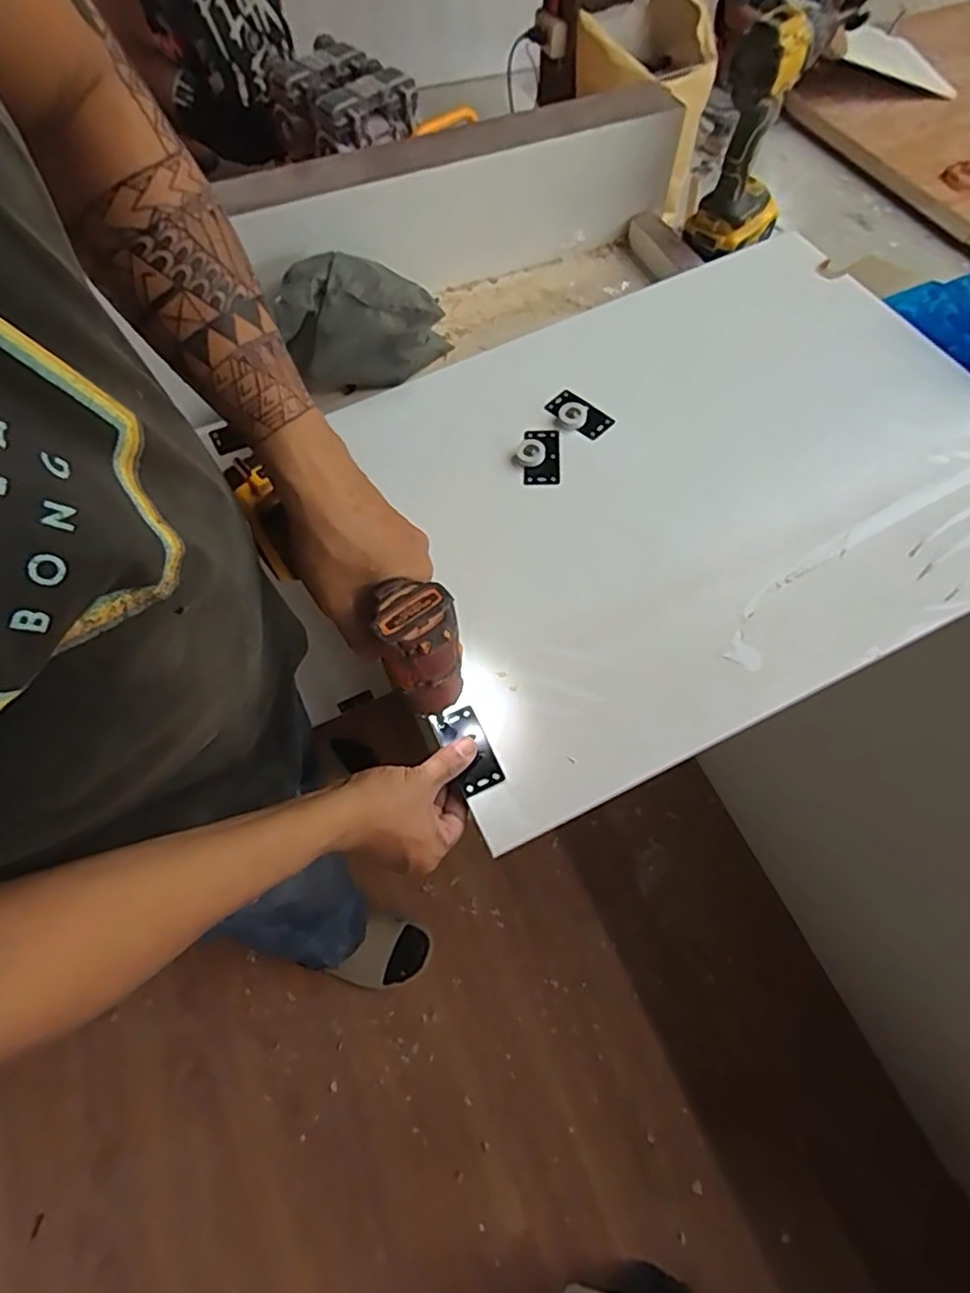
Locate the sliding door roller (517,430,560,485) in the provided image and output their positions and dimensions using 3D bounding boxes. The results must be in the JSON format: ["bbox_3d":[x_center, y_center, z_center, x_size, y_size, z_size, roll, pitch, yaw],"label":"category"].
[{"bbox_3d":[0.056,-0.199,0.674,0.043,0.016,0.066,-1,62,1],"label":"sliding door roller"}]

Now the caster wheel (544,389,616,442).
[{"bbox_3d":[0.099,-0.252,0.694,0.071,0.016,0.045,41,70,20],"label":"caster wheel"}]

